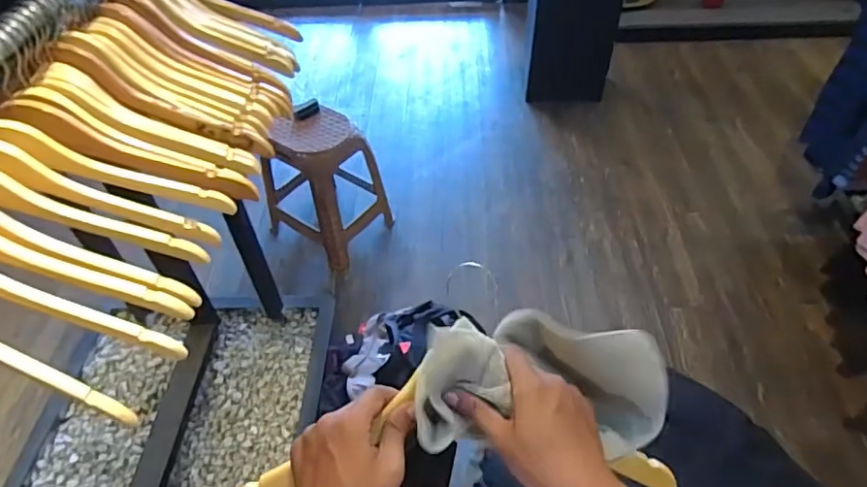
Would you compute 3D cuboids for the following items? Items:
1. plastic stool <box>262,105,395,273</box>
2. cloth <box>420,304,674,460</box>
[{"bbox_3d":[-0.373,-0.231,1.946,0.355,0.436,0.337,32,57,28],"label":"plastic stool"},{"bbox_3d":[0.098,0.113,0.495,0.235,0.081,0.121,6,46,-19],"label":"cloth"}]

